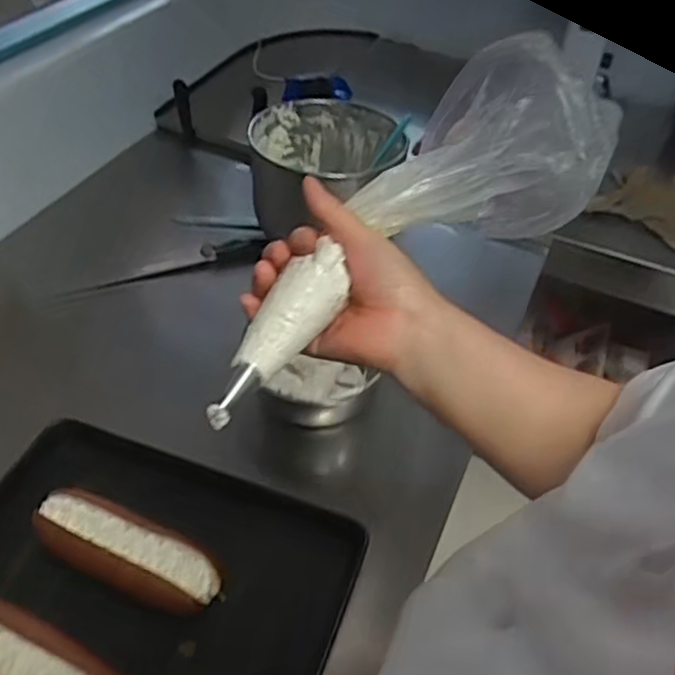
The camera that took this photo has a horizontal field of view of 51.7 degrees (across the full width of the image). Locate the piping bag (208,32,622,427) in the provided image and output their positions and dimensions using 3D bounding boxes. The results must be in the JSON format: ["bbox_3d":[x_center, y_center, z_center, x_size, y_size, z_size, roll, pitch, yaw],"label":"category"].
[{"bbox_3d":[0.047,-0.073,0.476,0.347,0.110,0.126,-40,58,-16],"label":"piping bag"}]

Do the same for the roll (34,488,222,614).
[{"bbox_3d":[-0.212,0.214,0.705,0.204,0.038,0.074,18,46,13],"label":"roll"}]

